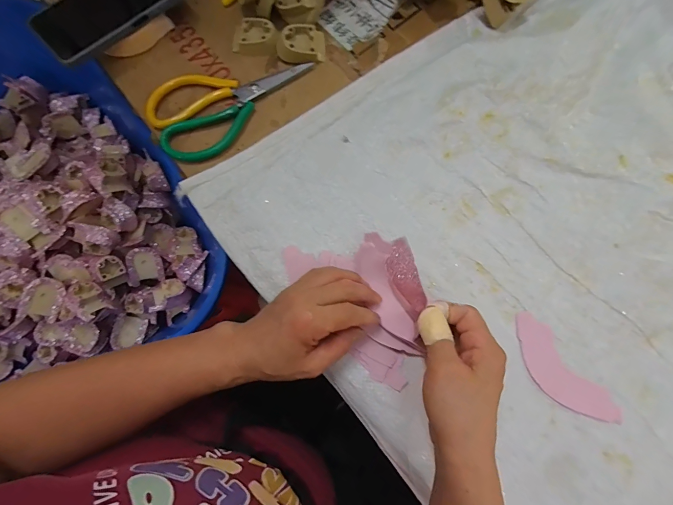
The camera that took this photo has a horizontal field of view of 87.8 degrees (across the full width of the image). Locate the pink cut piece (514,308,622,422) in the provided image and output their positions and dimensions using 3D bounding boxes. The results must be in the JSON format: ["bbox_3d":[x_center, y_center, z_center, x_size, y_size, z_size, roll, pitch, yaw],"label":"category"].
[{"bbox_3d":[0.221,0.120,0.346,0.046,0.004,0.125,-38,79,-10],"label":"pink cut piece"}]

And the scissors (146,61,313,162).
[{"bbox_3d":[-0.116,-0.175,0.399,0.191,0.022,0.099,-26,79,-5],"label":"scissors"}]

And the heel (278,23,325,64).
[{"bbox_3d":[-0.042,-0.247,0.413,0.054,0.025,0.041,0,78,1],"label":"heel"}]

